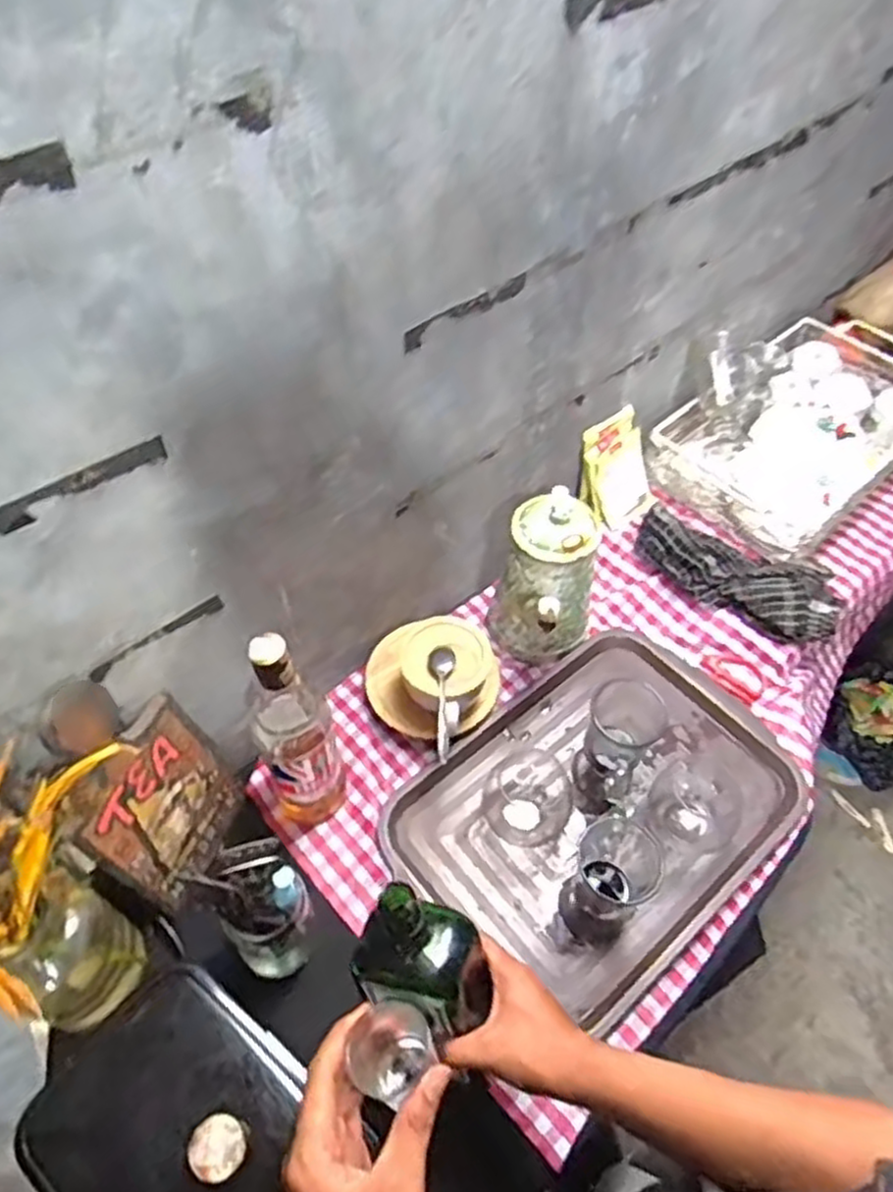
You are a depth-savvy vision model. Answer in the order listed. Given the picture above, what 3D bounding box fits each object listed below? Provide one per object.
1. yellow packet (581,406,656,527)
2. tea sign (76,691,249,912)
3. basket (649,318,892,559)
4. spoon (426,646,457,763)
[{"bbox_3d":[0.232,-0.174,1.020,0.111,0.143,0.023,-30,25,-24],"label":"yellow packet"},{"bbox_3d":[-0.263,0.198,0.713,0.011,0.195,0.148,11,46,22],"label":"tea sign"},{"bbox_3d":[0.524,-0.260,1.090,0.440,0.103,0.262,-36,62,-25],"label":"basket"},{"bbox_3d":[-0.004,0.112,0.793,0.031,0.017,0.126,-1,68,-1],"label":"spoon"}]

